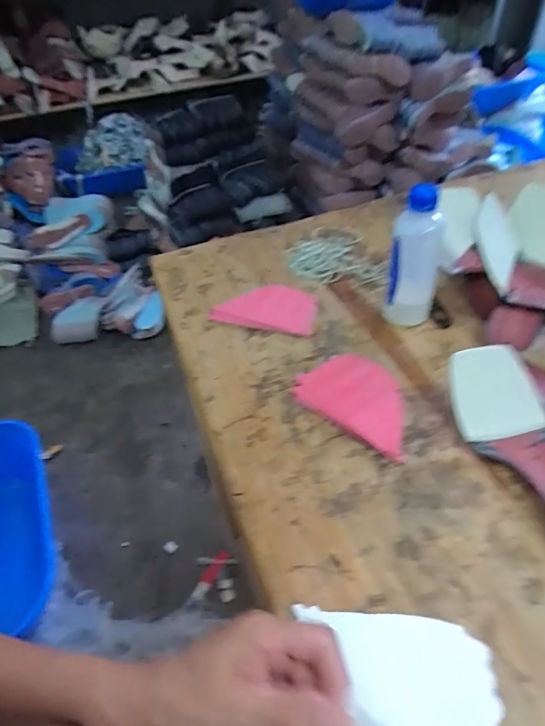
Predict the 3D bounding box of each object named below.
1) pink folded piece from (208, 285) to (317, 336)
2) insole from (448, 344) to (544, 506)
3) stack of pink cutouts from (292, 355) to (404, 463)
[{"bbox_3d":[-0.007,-0.081,0.635,0.137,0.008,0.095,8,45,14],"label":"pink folded piece"},{"bbox_3d":[0.252,0.093,0.421,0.089,0.052,0.243,-14,56,-10],"label":"insole"},{"bbox_3d":[0.102,0.037,0.514,0.138,0.011,0.096,30,54,31],"label":"stack of pink cutouts"}]

